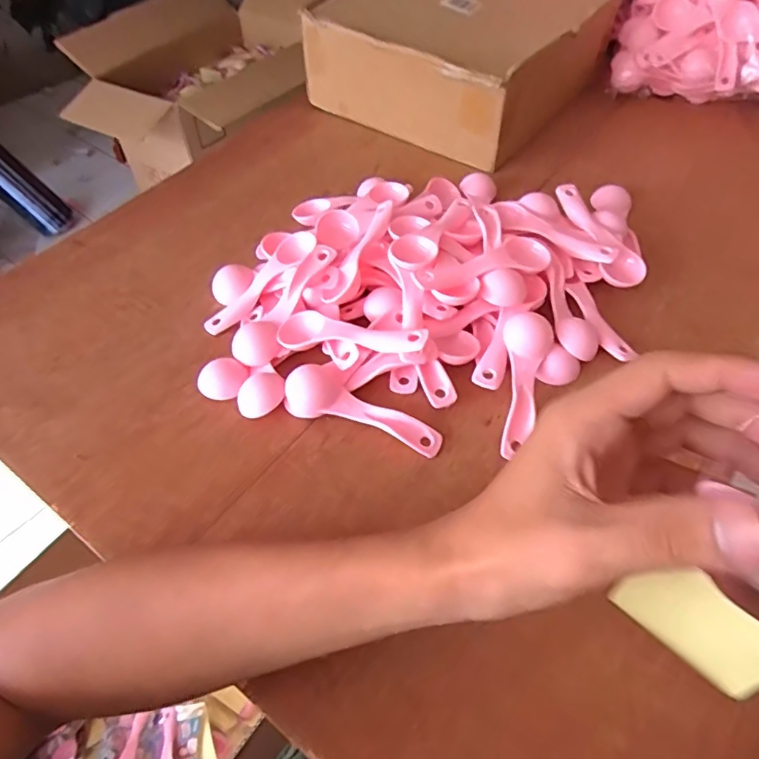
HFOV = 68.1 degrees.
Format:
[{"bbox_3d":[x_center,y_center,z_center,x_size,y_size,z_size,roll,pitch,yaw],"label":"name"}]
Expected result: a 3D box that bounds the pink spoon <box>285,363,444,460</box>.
[{"bbox_3d":[-0.011,0.021,0.377,0.109,0.021,0.032,17,53,16],"label":"pink spoon"}]

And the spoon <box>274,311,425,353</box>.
[{"bbox_3d":[-0.020,-0.034,0.391,0.107,0.018,0.031,14,52,14],"label":"spoon"}]

